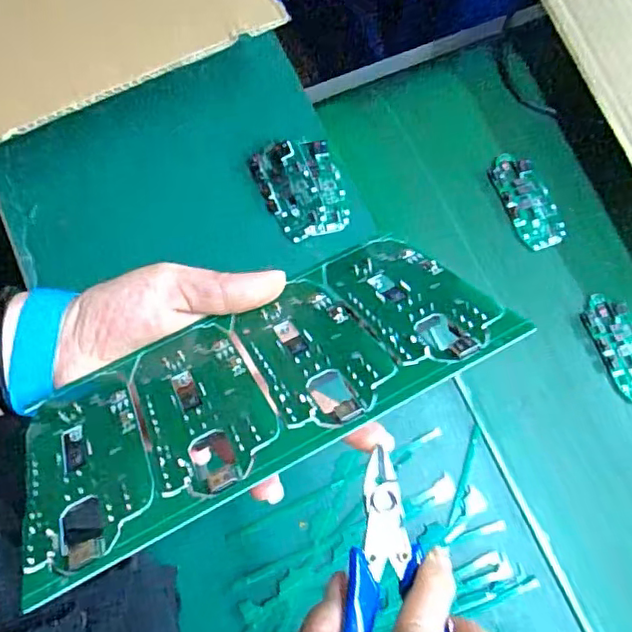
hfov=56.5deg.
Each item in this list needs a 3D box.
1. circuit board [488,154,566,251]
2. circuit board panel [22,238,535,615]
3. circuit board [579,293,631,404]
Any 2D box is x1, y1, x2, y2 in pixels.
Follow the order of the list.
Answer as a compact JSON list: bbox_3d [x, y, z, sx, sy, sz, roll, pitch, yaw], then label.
[{"bbox_3d":[0.198,-0.108,0.553,0.042,0.010,0.094,-22,78,-9],"label":"circuit board"},{"bbox_3d":[-0.024,0.025,0.234,0.186,0.004,0.103,-27,35,-12],"label":"circuit board panel"},{"bbox_3d":[0.274,0.026,0.522,0.046,0.009,0.097,-21,77,-8],"label":"circuit board"}]

